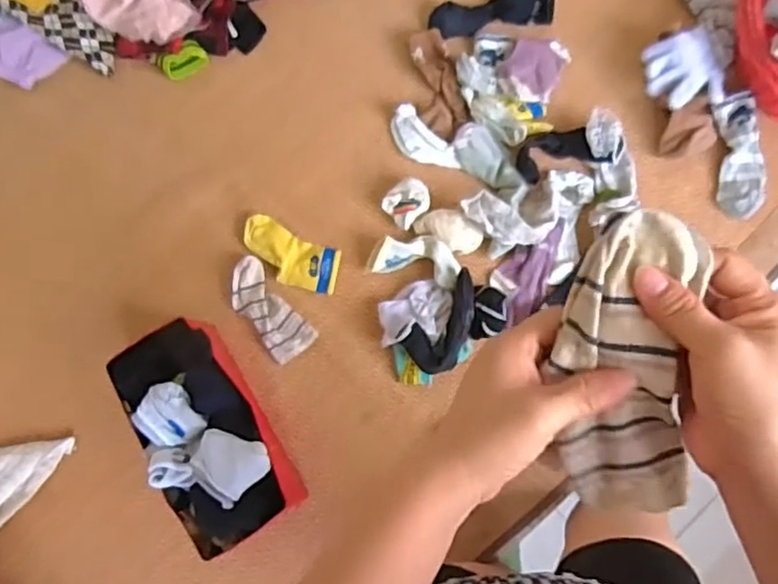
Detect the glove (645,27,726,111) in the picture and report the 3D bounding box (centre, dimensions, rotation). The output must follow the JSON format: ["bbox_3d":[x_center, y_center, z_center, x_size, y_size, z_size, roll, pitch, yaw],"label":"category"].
[{"bbox_3d":[0.389,-0.289,0.822,0.097,0.054,0.104,-15,79,4],"label":"glove"}]

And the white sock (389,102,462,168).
[{"bbox_3d":[0.045,-0.213,0.885,0.051,0.017,0.118,-40,78,-1],"label":"white sock"}]

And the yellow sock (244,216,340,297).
[{"bbox_3d":[-0.141,-0.050,0.886,0.151,0.016,0.071,25,84,10],"label":"yellow sock"}]

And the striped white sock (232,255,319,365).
[{"bbox_3d":[-0.170,0.025,0.865,0.064,0.011,0.152,-40,78,-1],"label":"striped white sock"}]

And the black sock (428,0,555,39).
[{"bbox_3d":[0.150,-0.408,0.903,0.179,0.018,0.059,-7,80,5],"label":"black sock"}]

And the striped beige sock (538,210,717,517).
[{"bbox_3d":[0.132,0.042,0.338,0.072,0.026,0.165,-2,102,1],"label":"striped beige sock"}]

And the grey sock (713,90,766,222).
[{"bbox_3d":[0.458,-0.177,0.812,0.053,0.023,0.164,-2,80,6],"label":"grey sock"}]

